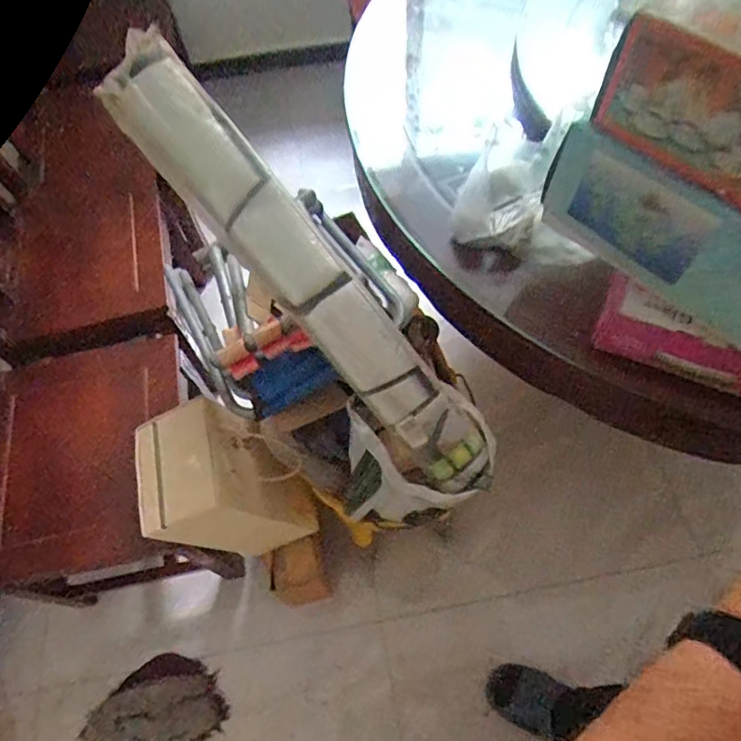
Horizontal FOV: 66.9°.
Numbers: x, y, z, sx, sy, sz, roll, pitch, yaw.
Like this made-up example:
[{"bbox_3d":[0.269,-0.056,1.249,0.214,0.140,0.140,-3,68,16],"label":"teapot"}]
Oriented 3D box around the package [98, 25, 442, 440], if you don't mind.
[{"bbox_3d":[-0.116,-0.166,0.784,0.113,0.067,0.644,-44,101,-20],"label":"package"}]

